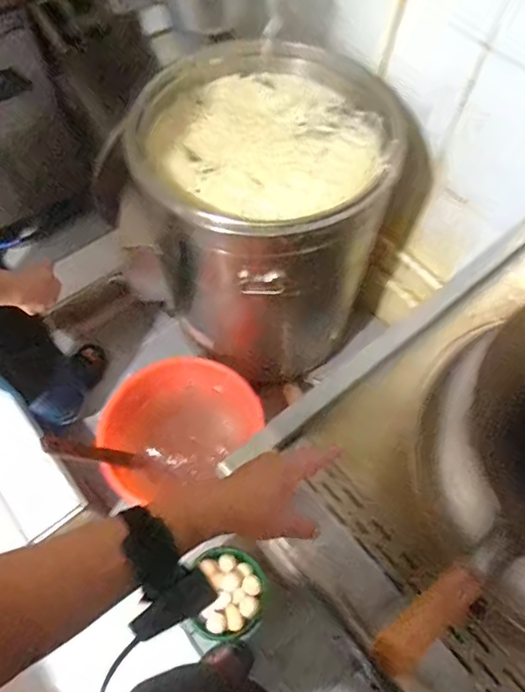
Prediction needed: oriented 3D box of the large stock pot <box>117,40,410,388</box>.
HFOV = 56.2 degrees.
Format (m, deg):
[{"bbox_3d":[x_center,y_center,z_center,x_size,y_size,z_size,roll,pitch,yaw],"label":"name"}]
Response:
[{"bbox_3d":[-0.001,-0.286,1.163,0.483,0.529,0.495,7,62,1],"label":"large stock pot"}]

